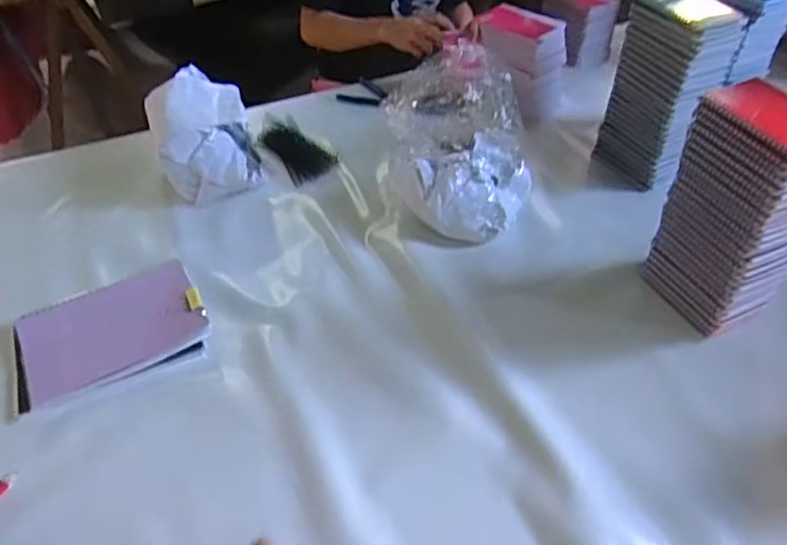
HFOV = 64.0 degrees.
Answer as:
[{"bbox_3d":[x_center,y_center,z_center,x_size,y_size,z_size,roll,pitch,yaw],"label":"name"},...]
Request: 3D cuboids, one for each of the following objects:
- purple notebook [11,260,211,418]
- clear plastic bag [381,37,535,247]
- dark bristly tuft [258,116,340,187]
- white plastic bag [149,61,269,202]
[{"bbox_3d":[-0.363,0.075,0.808,0.234,0.036,0.161,-19,47,-15],"label":"purple notebook"},{"bbox_3d":[0.096,-0.189,0.953,0.201,0.185,0.242,-3,45,0],"label":"clear plastic bag"},{"bbox_3d":[-0.179,-0.223,1.109,0.090,0.014,0.188,-29,51,-23],"label":"dark bristly tuft"},{"bbox_3d":[-0.309,-0.223,1.029,0.154,0.135,0.222,-18,47,-14],"label":"white plastic bag"}]

